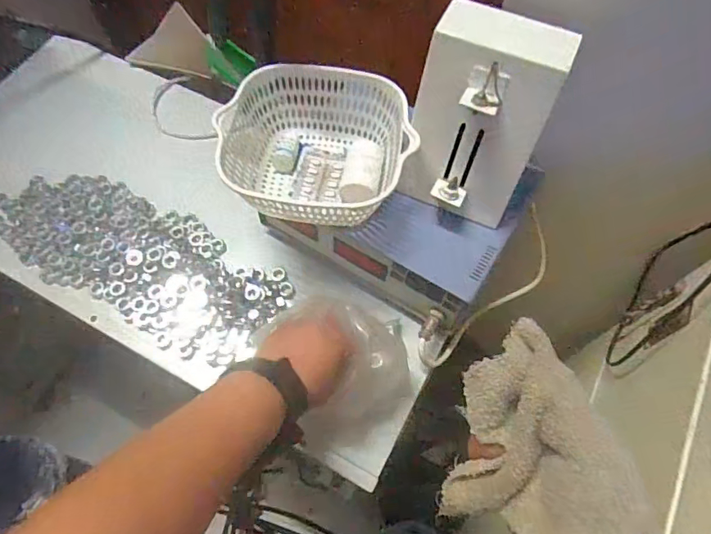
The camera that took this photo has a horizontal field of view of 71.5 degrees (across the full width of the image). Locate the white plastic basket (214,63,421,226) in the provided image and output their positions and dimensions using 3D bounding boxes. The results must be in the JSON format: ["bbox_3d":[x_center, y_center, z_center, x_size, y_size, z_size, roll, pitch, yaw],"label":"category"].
[{"bbox_3d":[-0.034,-0.121,0.488,0.176,0.071,0.154,11,64,4],"label":"white plastic basket"}]

